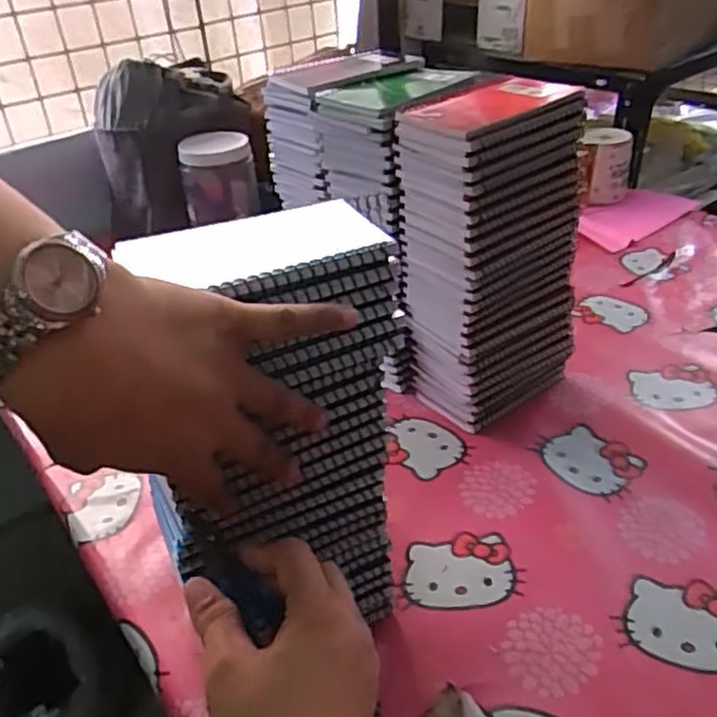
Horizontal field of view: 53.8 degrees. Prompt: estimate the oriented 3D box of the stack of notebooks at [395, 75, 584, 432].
[{"bbox_3d":[0.115,-0.085,0.637,0.130,0.280,0.096,-25,39,-26],"label":"stack of notebooks"}]

